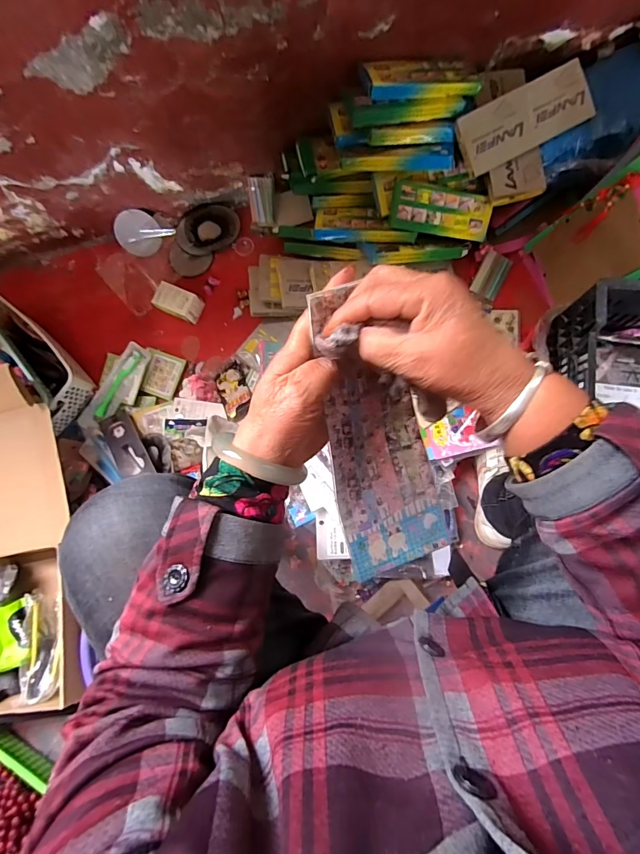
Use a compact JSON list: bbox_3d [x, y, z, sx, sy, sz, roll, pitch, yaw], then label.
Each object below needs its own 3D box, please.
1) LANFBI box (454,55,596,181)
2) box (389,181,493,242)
[{"bbox_3d":[0.327,-0.492,0.651,0.213,0.014,0.088,-26,107,3],"label":"LANFBI box"},{"bbox_3d":[0.210,-0.376,0.709,0.178,0.028,0.076,3,122,-12],"label":"box"}]

